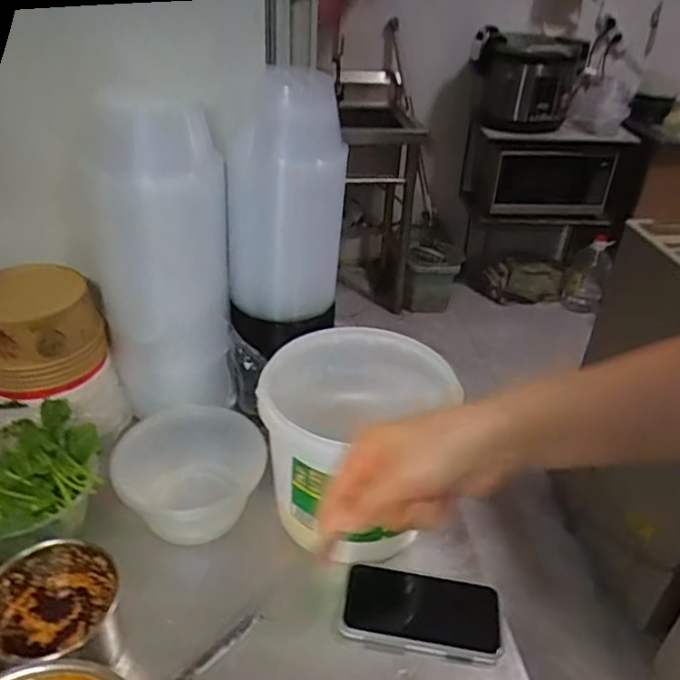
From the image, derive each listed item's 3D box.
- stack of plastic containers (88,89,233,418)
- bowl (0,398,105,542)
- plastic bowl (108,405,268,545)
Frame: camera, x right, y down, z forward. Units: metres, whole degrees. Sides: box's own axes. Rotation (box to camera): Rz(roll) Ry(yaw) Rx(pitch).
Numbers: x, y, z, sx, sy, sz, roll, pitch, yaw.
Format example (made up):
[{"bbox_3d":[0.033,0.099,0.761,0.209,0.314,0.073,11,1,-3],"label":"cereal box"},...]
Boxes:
[{"bbox_3d":[-0.240,-0.112,0.838,0.163,0.402,0.166,-10,36,-18],"label":"stack of plastic containers"},{"bbox_3d":[-0.369,0.154,0.688,0.208,0.109,0.178,-1,34,-6],"label":"bowl"},{"bbox_3d":[-0.177,0.157,0.737,0.157,0.078,0.165,2,34,-1],"label":"plastic bowl"}]

